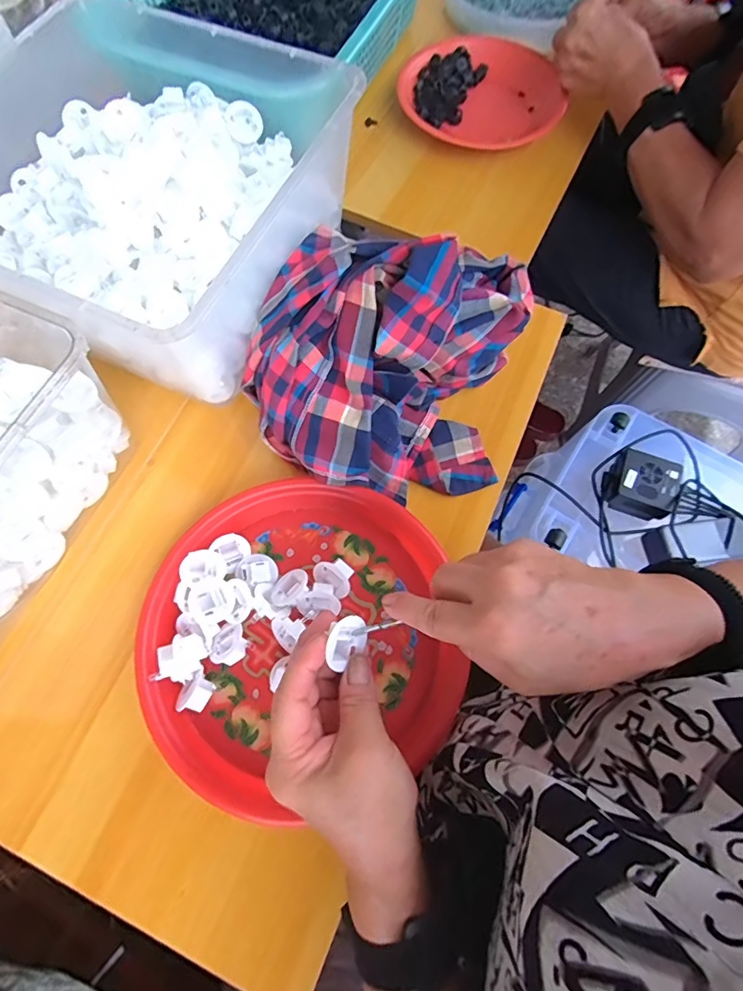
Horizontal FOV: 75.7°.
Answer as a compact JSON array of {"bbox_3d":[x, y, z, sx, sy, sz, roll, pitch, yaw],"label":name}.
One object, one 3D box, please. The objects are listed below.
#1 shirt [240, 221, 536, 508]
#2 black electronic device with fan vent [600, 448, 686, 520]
[{"bbox_3d":[0.010,-0.113,0.386,0.207,0.127,0.194,0,70,0],"label":"shirt"},{"bbox_3d":[0.373,-0.018,0.658,0.091,0.039,0.079,27,72,9],"label":"black electronic device with fan vent"}]

